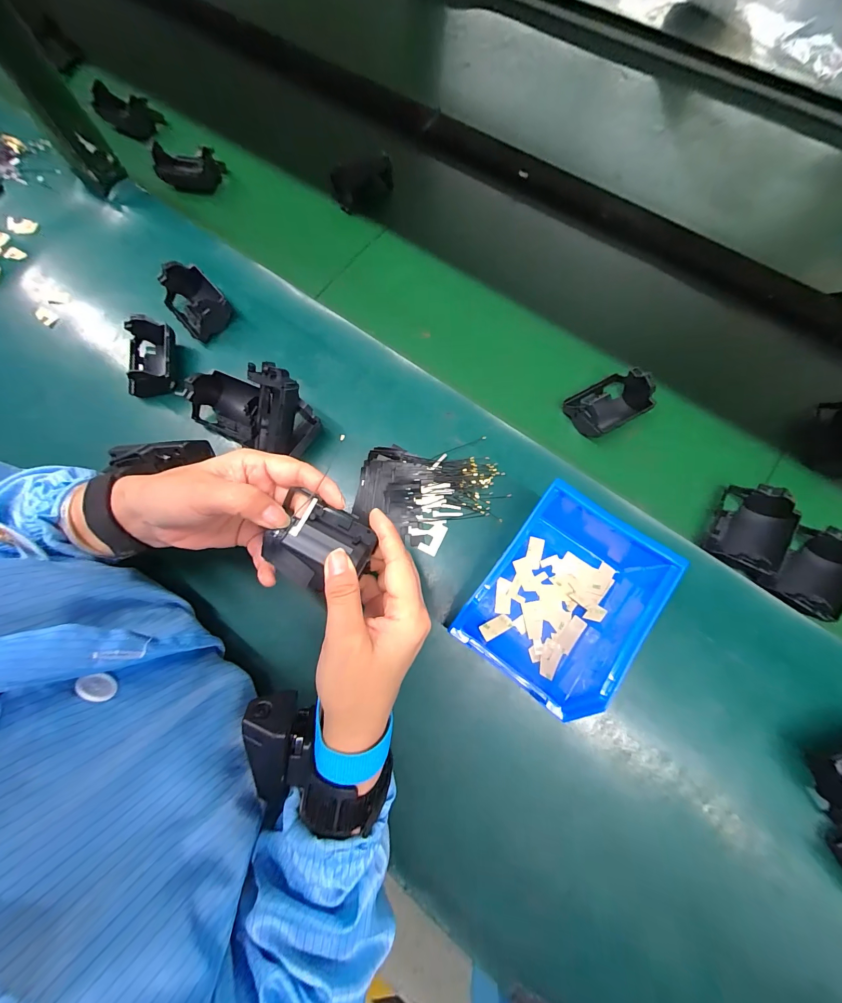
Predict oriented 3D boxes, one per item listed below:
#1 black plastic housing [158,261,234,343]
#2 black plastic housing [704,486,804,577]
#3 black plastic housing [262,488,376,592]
[{"bbox_3d":[-0.243,-0.216,0.384,0.051,0.033,0.076,-41,77,-9],"label":"black plastic housing"},{"bbox_3d":[0.296,0.025,0.313,0.053,0.034,0.073,28,77,9],"label":"black plastic housing"},{"bbox_3d":[-0.067,0.026,0.233,0.068,0.017,0.052,24,77,8],"label":"black plastic housing"}]

